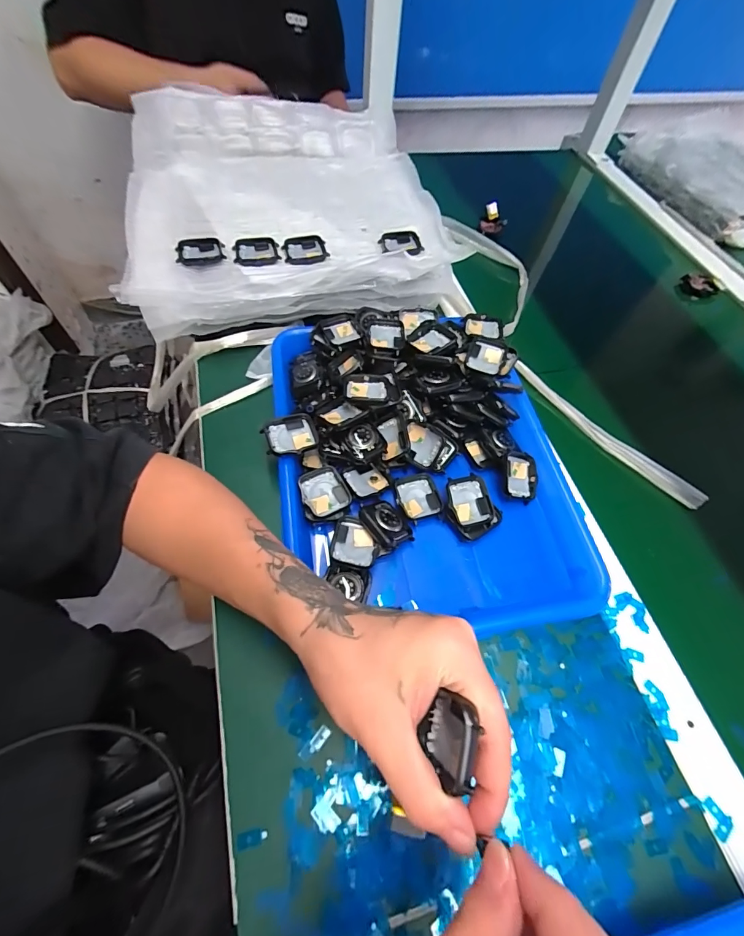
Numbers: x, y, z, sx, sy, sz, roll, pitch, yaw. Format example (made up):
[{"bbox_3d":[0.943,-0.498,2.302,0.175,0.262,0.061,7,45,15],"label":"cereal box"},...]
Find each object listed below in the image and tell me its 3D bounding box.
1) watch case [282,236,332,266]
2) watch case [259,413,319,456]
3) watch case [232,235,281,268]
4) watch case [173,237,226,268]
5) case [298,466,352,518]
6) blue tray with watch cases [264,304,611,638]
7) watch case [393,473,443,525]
[{"bbox_3d":[-0.074,-0.242,0.454,0.047,0.010,0.045,-16,61,-13],"label":"watch case"},{"bbox_3d":[-0.071,-0.027,0.359,0.046,0.014,0.039,-17,61,-13],"label":"watch case"},{"bbox_3d":[-0.126,-0.236,0.444,0.048,0.011,0.043,-16,61,-13],"label":"watch case"},{"bbox_3d":[-0.182,-0.229,0.428,0.049,0.012,0.036,-16,61,-13],"label":"watch case"},{"bbox_3d":[-0.041,0.021,0.352,0.039,0.009,0.043,-20,62,-15],"label":"case"},{"bbox_3d":[0.044,-0.018,0.375,0.262,0.058,0.328,-8,59,-8],"label":"blue tray with watch cases"},{"bbox_3d":[0.042,0.027,0.365,0.038,0.008,0.044,-7,59,-7],"label":"watch case"}]

